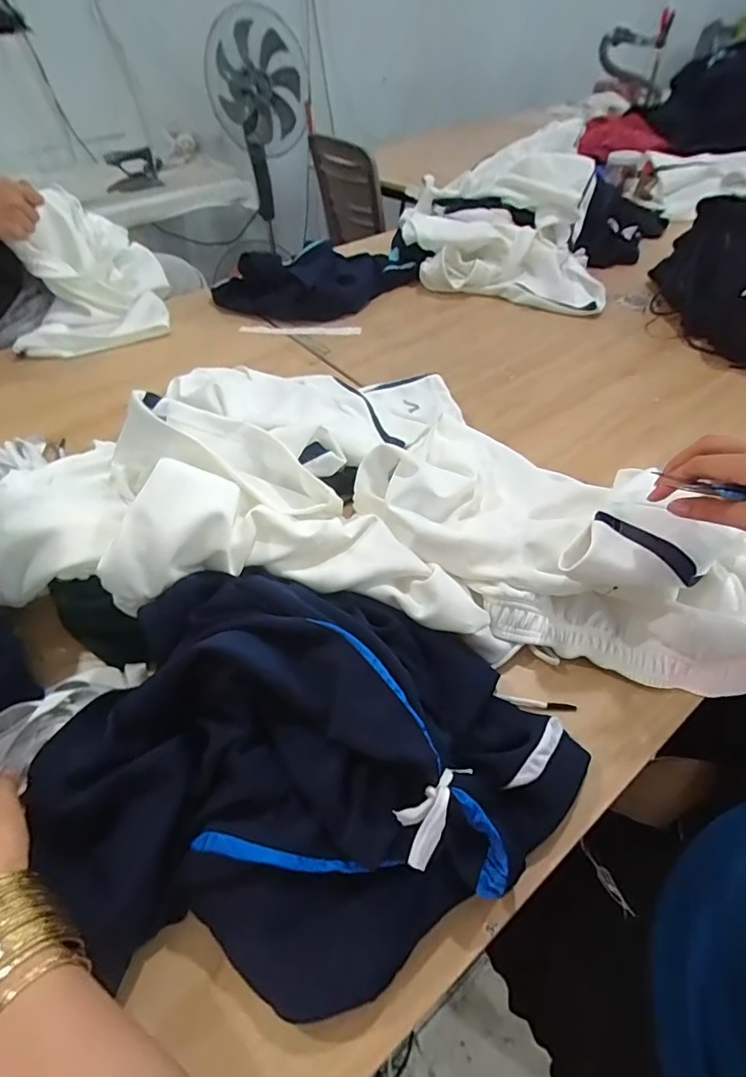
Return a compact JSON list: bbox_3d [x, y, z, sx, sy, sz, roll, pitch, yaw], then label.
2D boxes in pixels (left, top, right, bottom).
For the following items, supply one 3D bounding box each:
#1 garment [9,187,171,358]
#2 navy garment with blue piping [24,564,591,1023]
[{"bbox_3d":[-0.576,-0.536,0.958,0.269,0.180,0.330,-15,50,-10],"label":"garment"},{"bbox_3d":[-0.036,0.156,0.362,0.378,0.094,0.276,3,49,5],"label":"navy garment with blue piping"}]

